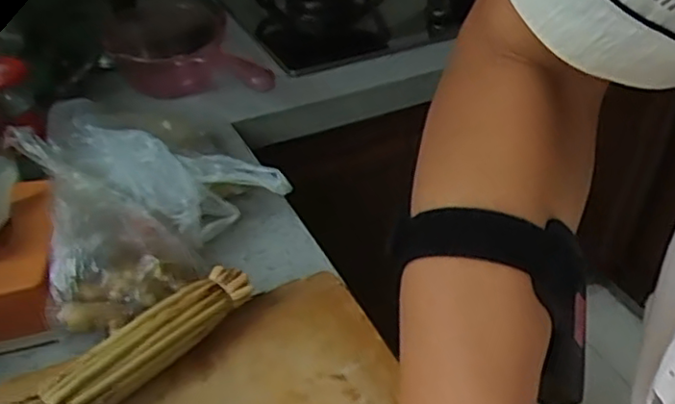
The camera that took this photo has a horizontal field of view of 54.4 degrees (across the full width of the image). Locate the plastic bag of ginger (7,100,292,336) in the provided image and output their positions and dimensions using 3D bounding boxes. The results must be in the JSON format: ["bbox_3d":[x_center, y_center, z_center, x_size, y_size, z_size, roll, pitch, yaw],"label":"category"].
[{"bbox_3d":[-0.195,-0.021,0.672,0.247,0.078,0.285,-21,43,-25],"label":"plastic bag of ginger"}]

